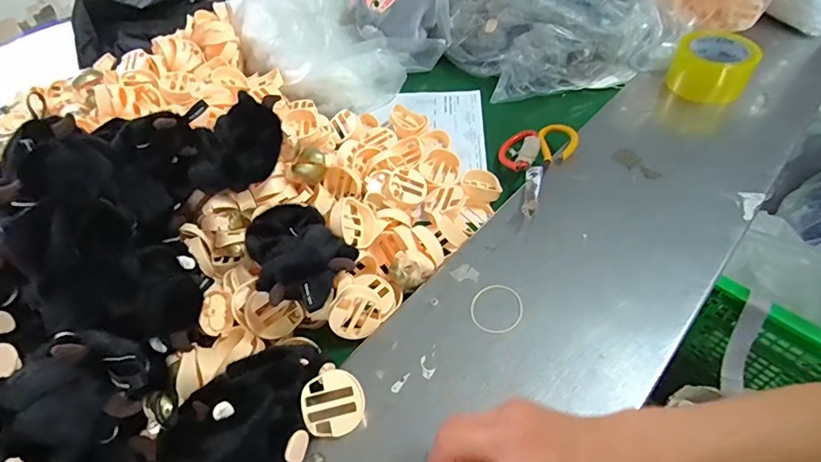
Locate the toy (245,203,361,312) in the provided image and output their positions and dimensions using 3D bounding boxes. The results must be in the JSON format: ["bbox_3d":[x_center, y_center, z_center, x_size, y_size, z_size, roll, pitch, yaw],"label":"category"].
[{"bbox_3d":[-0.114,0.017,0.474,0.094,0.041,0.137,-26,54,-15],"label":"toy"}]

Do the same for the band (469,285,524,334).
[{"bbox_3d":[0.092,0.080,0.492,0.054,0.004,0.060,19,54,19],"label":"band"}]

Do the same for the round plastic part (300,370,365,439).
[{"bbox_3d":[-0.071,0.156,0.423,0.055,0.010,0.056,1,67,-2],"label":"round plastic part"}]

